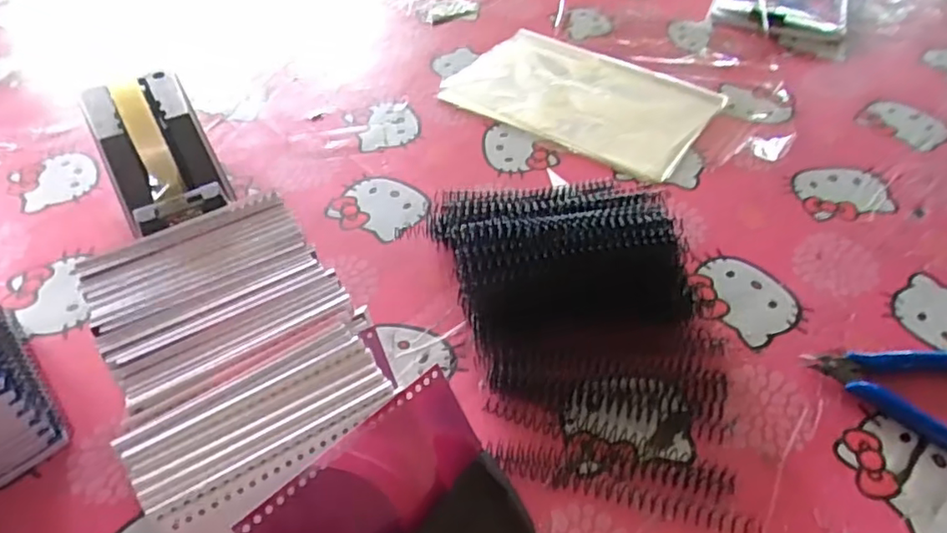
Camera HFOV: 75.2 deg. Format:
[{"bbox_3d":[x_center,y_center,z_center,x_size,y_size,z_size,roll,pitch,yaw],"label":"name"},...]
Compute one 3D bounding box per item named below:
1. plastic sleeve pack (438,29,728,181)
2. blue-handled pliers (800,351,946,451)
[{"bbox_3d":[0.116,-0.183,0.661,0.260,0.012,0.186,30,54,24],"label":"plastic sleeve pack"},{"bbox_3d":[0.289,0.079,0.411,0.116,0.011,0.089,18,50,15],"label":"blue-handled pliers"}]

